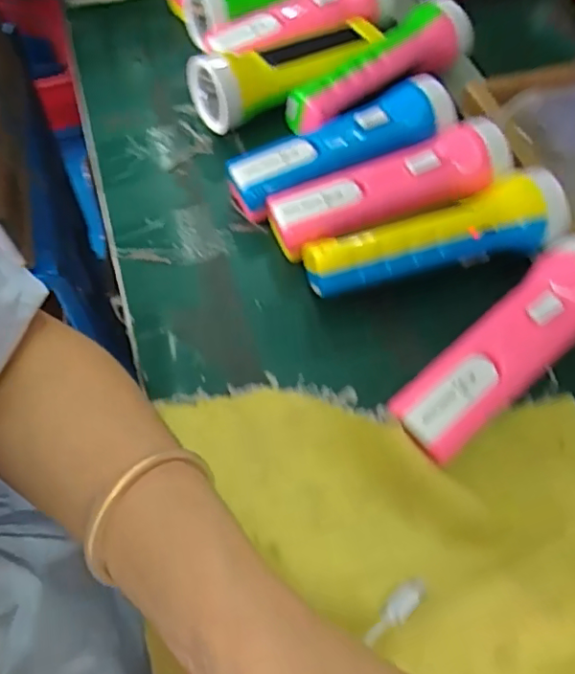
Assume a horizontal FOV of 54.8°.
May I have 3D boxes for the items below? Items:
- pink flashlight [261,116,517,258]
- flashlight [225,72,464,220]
[{"bbox_3d":[0.067,-0.096,0.376,0.164,0.051,0.051,-17,63,-13],"label":"pink flashlight"},{"bbox_3d":[0.039,-0.132,0.398,0.169,0.052,0.044,-20,63,-14],"label":"flashlight"}]

